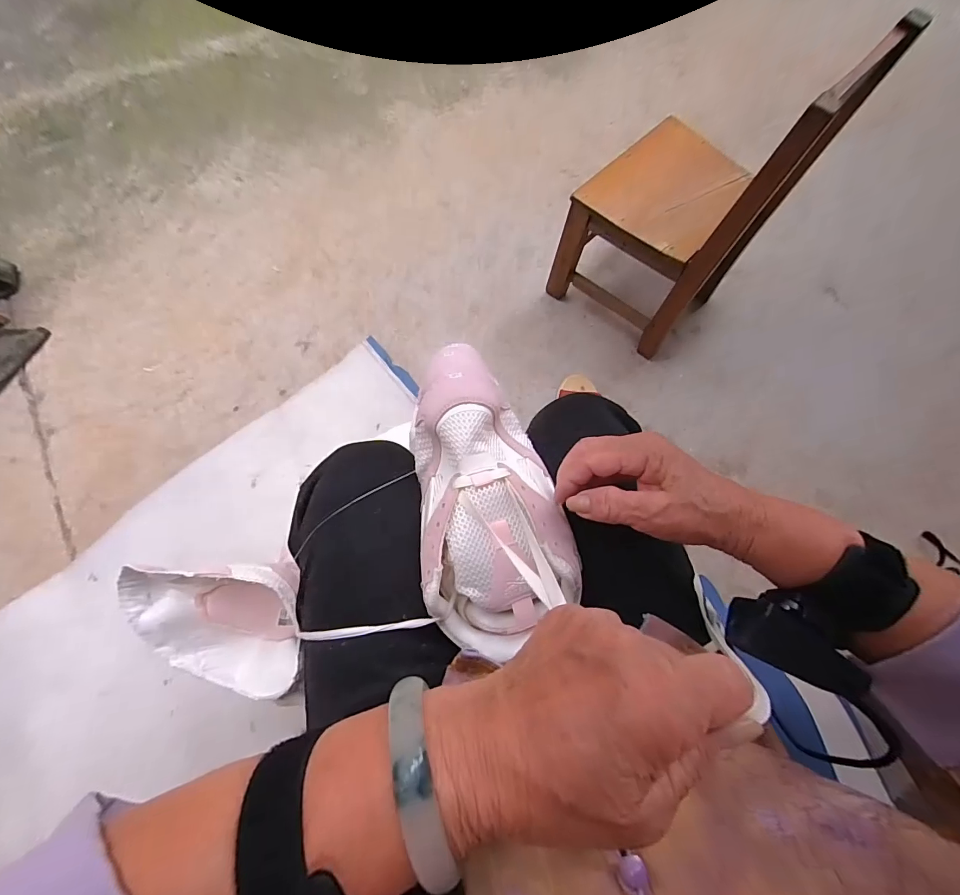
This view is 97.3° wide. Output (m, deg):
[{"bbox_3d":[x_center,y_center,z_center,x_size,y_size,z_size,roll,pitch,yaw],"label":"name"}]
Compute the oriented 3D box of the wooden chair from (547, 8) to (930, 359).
[{"bbox_3d":[0.340,-0.426,0.718,0.265,0.489,0.269,43,78,10],"label":"wooden chair"}]

